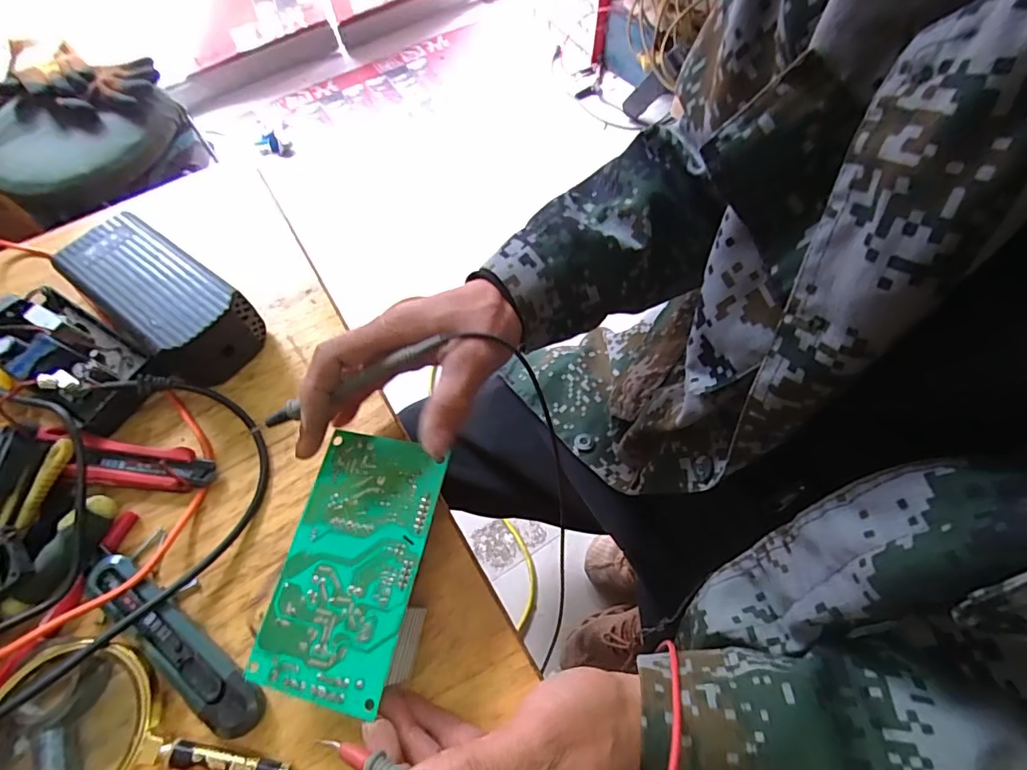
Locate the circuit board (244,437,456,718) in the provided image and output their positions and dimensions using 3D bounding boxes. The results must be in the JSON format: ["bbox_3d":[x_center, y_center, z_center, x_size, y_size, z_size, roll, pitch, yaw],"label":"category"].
[{"bbox_3d":[-0.095,0.109,0.310,0.086,0.041,0.148,10,65,7],"label":"circuit board"}]

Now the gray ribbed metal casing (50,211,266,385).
[{"bbox_3d":[-0.284,-0.070,0.398,0.153,0.059,0.080,35,70,17],"label":"gray ribbed metal casing"}]

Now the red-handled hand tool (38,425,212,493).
[{"bbox_3d":[-0.288,0.056,0.365,0.137,0.019,0.034,7,64,5],"label":"red-handled hand tool"}]

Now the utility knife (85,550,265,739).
[{"bbox_3d":[-0.214,0.162,0.314,0.144,0.020,0.029,33,69,17],"label":"utility knife"}]

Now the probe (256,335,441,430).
[{"bbox_3d":[-0.106,0.002,0.311,0.134,0.013,0.007,-24,65,7],"label":"probe"}]

